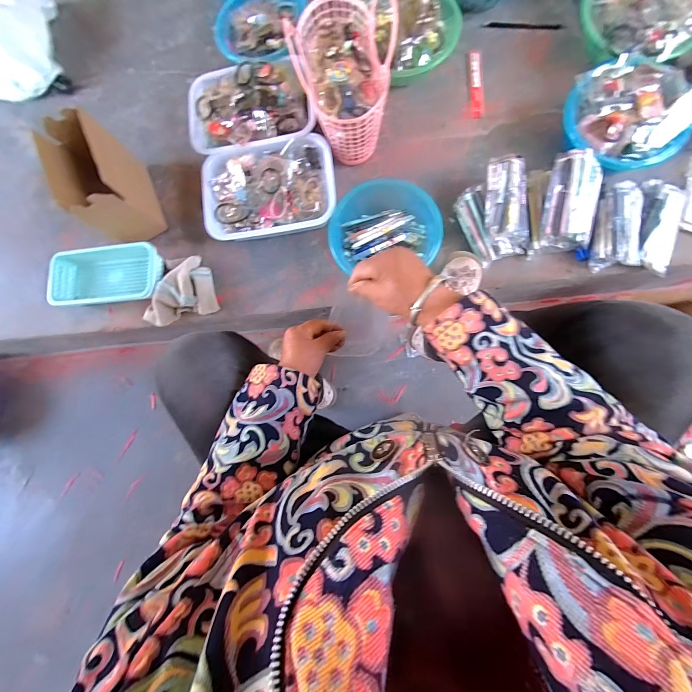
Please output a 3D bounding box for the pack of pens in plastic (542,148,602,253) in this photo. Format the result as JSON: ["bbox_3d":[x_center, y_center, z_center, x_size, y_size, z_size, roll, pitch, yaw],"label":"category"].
[{"bbox_3d":[0.440,-0.279,0.603,0.089,0.039,0.177,1,104,7],"label":"pack of pens in plastic"}]

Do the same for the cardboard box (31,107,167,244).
[{"bbox_3d":[-0.505,-0.348,0.675,0.108,0.195,0.212,-28,81,3],"label":"cardboard box"}]

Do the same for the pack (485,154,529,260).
[{"bbox_3d":[0.325,-0.278,0.618,0.086,0.042,0.188,-8,103,6],"label":"pack"}]

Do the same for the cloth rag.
[{"bbox_3d":[-0.390,-0.134,0.708,0.161,0.063,0.158,-8,83,6],"label":"cloth rag"}]

